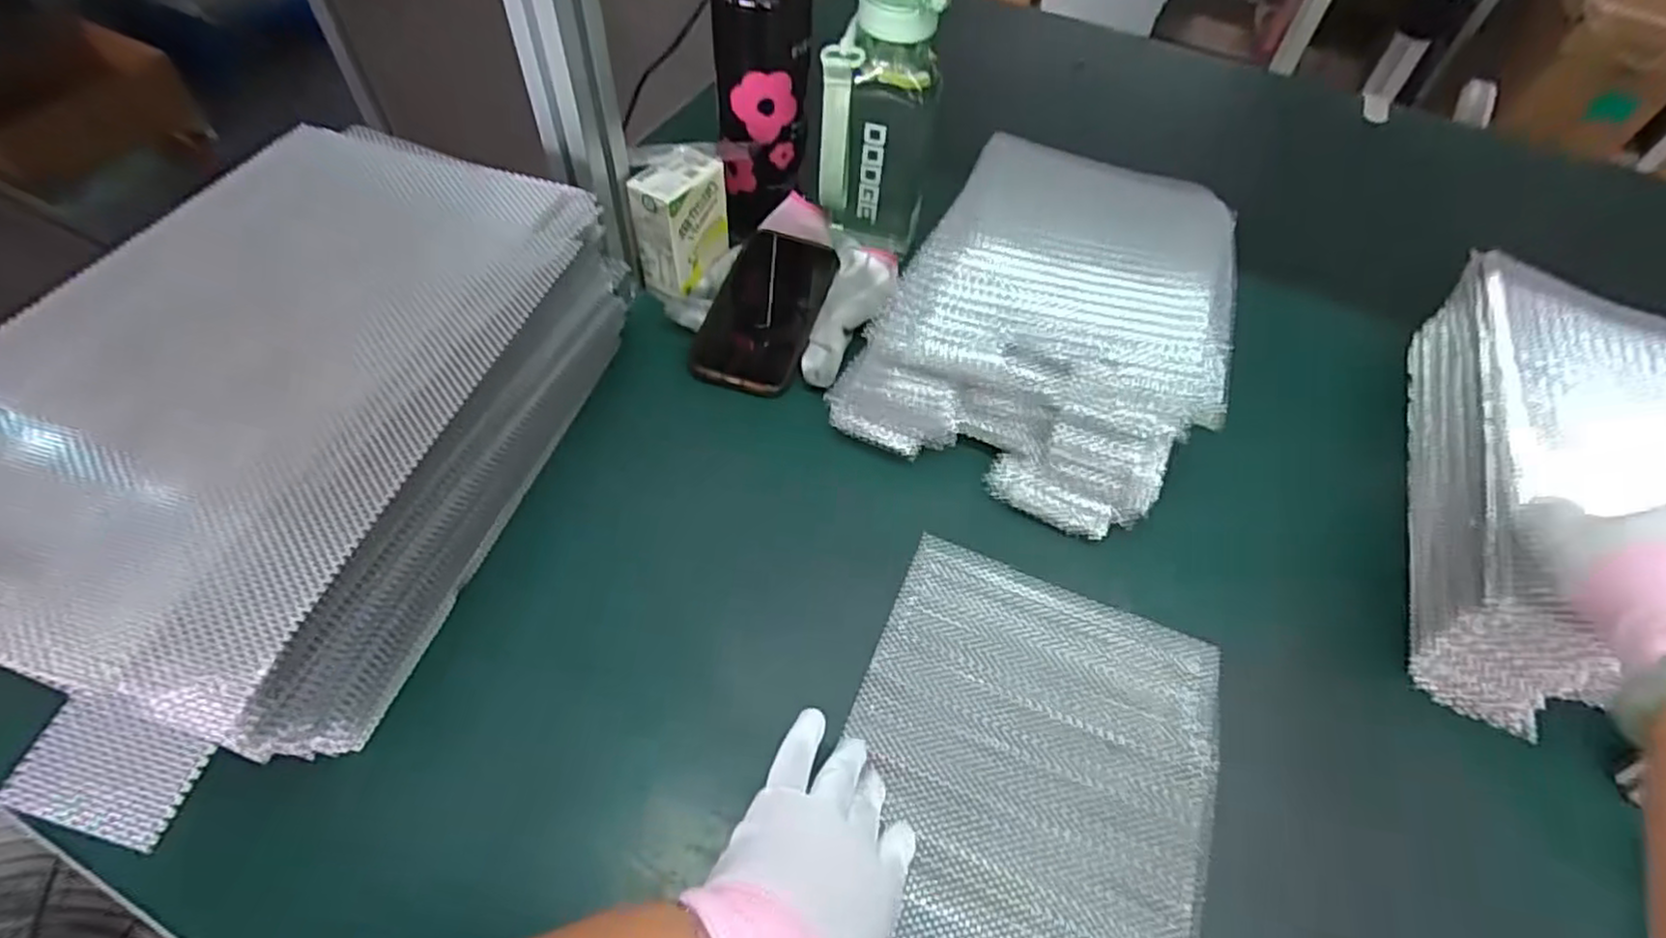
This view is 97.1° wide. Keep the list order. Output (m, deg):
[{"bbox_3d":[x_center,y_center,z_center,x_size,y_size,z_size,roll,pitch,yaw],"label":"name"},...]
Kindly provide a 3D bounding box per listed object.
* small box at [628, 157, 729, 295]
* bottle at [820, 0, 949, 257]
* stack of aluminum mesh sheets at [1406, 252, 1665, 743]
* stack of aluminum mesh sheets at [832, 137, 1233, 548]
[{"bbox_3d":[-0.121,-0.193,0.585,0.050,0.098,0.071,30,58,16],"label":"small box"},{"bbox_3d":[0.036,-0.276,0.572,0.085,0.199,0.067,16,55,7],"label":"bottle"},{"bbox_3d":[0.513,0.015,0.486,0.197,0.096,0.340,24,56,13],"label":"stack of aluminum mesh sheets"},{"bbox_3d":[0.162,-0.121,0.551,0.232,0.088,0.294,23,56,12],"label":"stack of aluminum mesh sheets"}]

